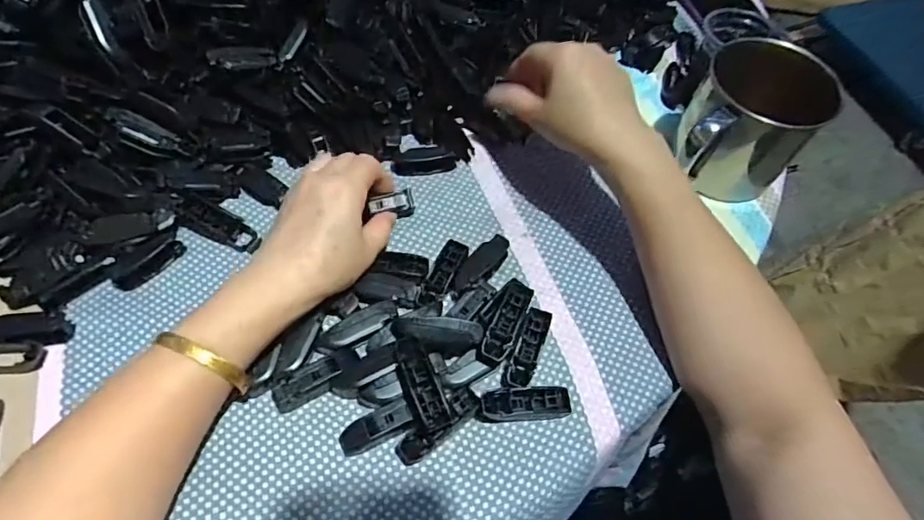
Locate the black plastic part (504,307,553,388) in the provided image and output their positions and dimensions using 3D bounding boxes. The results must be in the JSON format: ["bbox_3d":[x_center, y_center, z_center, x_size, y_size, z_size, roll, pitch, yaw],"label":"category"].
[{"bbox_3d":[0.044,0.059,0.347,0.017,0.016,0.055,20,61,9],"label":"black plastic part"}]

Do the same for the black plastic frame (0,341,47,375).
[{"bbox_3d":[-0.285,0.061,0.322,0.056,0.006,0.021,-3,60,-4],"label":"black plastic frame"}]

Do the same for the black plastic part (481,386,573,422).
[{"bbox_3d":[0.040,0.090,0.328,0.055,0.018,0.018,-6,60,-6],"label":"black plastic part"}]

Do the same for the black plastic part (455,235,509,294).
[{"bbox_3d":[0.013,0.005,0.378,0.020,0.015,0.054,34,64,16],"label":"black plastic part"}]

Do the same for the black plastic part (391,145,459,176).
[{"bbox_3d":[-0.031,-0.082,0.429,0.050,0.008,0.025,-8,61,-7],"label":"black plastic part"}]

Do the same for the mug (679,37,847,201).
[{"bbox_3d":[0.217,-0.102,0.400,0.088,0.099,0.110,29,63,14],"label":"mug"}]

